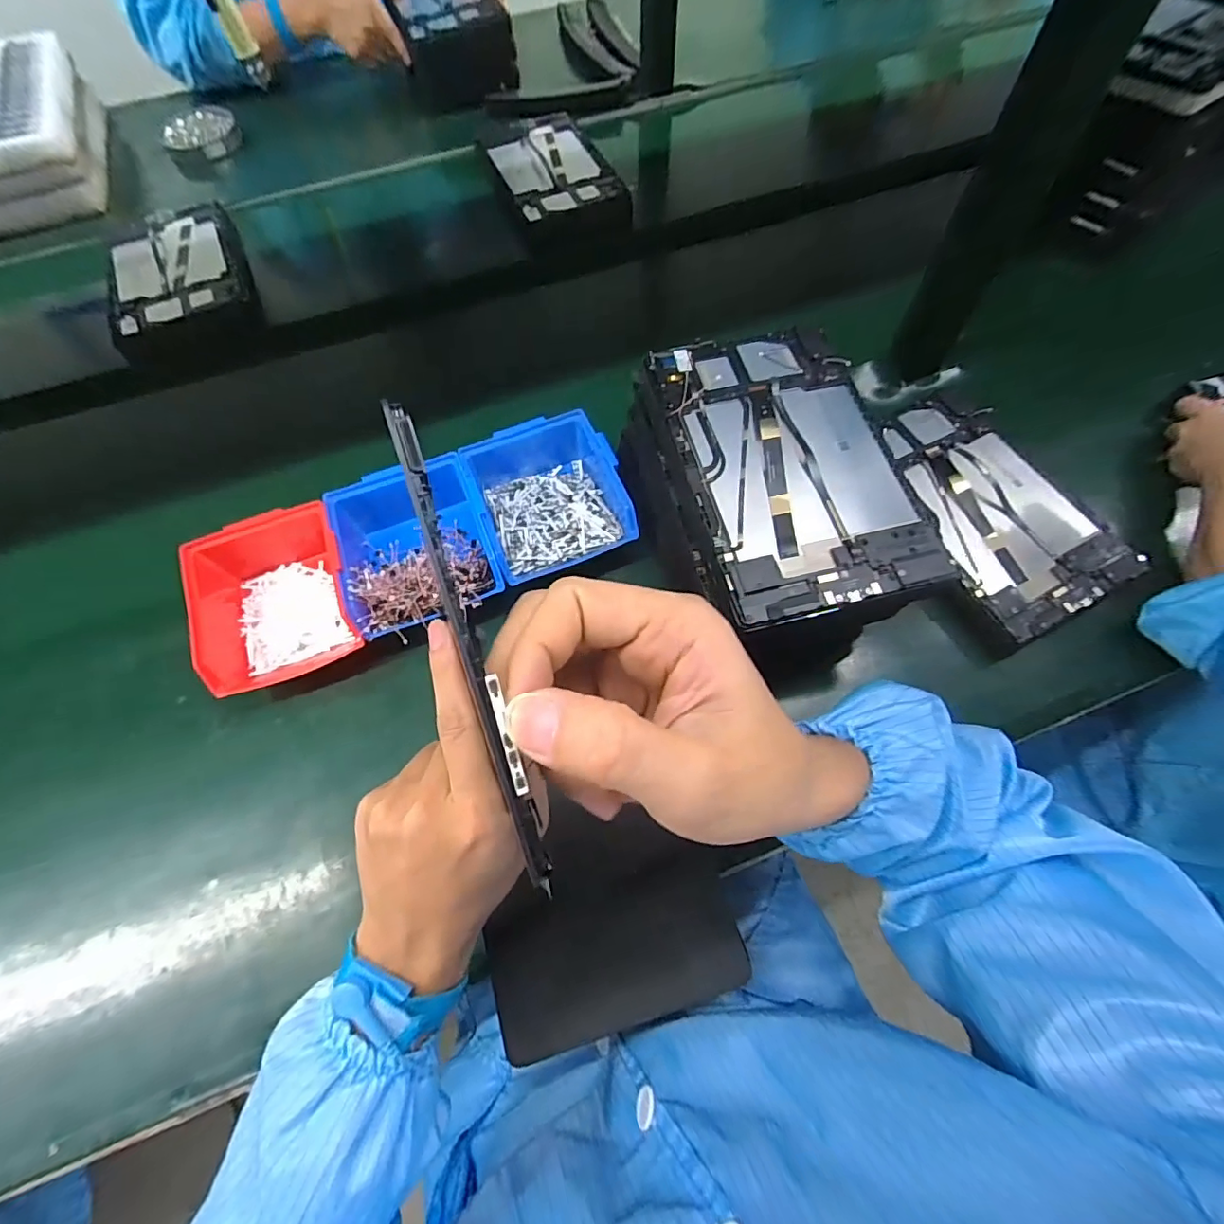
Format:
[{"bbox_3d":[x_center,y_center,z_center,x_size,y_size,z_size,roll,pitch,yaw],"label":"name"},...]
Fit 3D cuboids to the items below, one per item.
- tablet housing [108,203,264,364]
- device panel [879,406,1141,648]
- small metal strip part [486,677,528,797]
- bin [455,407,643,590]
[{"bbox_3d":[-0.568,-0.440,0.715,0.167,0.042,0.230,-24,66,-9],"label":"tablet housing"},{"bbox_3d":[0.347,-0.104,0.495,0.132,0.017,0.236,-24,65,2],"label":"device panel"},{"bbox_3d":[-0.030,0.036,0.153,0.004,0.004,0.036,-16,104,-8],"label":"small metal strip part"},{"bbox_3d":[-0.060,-0.107,0.501,0.126,0.065,0.147,-20,69,-8],"label":"bin"}]

